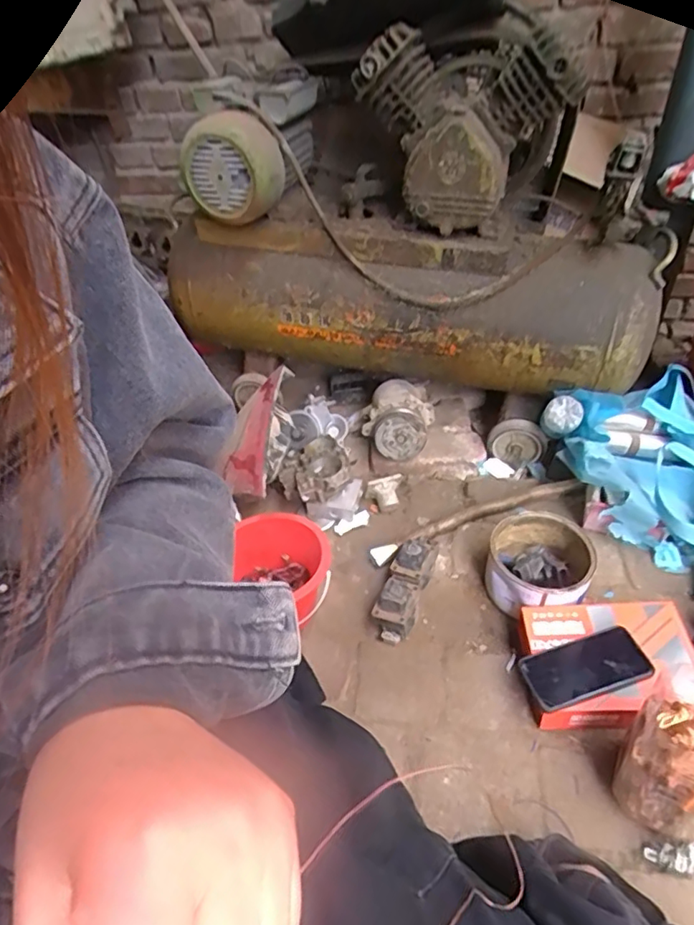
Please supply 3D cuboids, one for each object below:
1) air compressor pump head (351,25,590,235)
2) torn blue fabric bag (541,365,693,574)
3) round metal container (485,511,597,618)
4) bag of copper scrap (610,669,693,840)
[{"bbox_3d":[0.200,-0.515,0.856,0.291,0.233,0.221,17,46,25],"label":"air compressor pump head"},{"bbox_3d":[0.555,0.011,0.951,0.328,0.162,0.350,-17,42,-11],"label":"torn blue fabric bag"},{"bbox_3d":[0.290,0.162,0.856,0.142,0.091,0.147,-4,41,3],"label":"round metal container"},{"bbox_3d":[0.367,0.321,0.616,0.095,0.165,0.126,27,51,32],"label":"bag of copper scrap"}]

